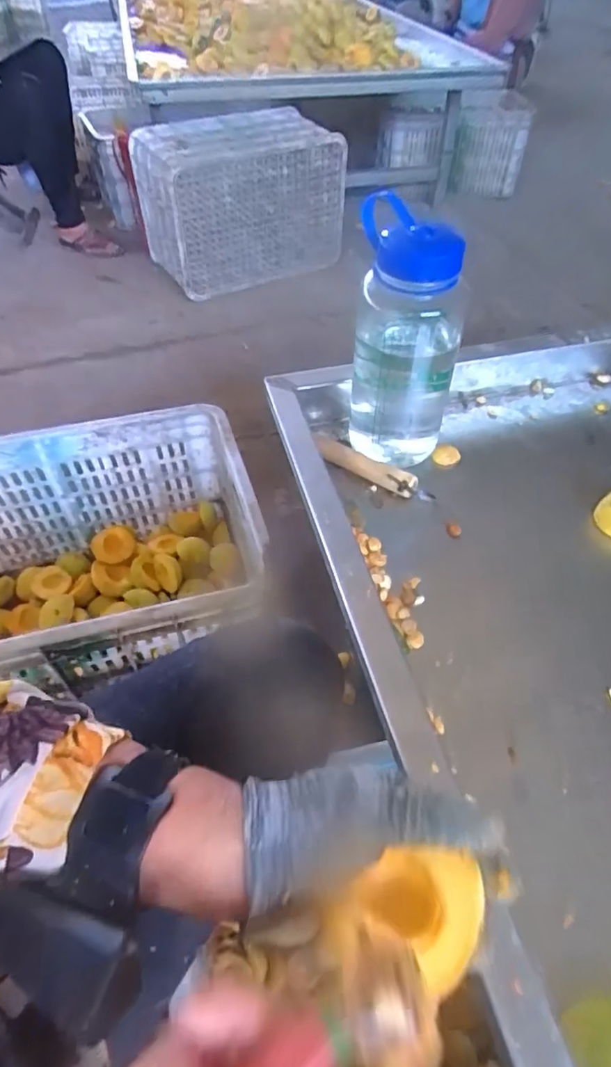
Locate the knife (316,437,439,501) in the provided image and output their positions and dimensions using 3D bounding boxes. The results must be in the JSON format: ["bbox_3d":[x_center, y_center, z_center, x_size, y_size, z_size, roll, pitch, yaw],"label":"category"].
[{"bbox_3d":[0.061,-0.065,0.528,0.135,0.016,0.020,30,56,23],"label":"knife"}]

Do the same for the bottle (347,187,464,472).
[{"bbox_3d":[0.093,-0.166,0.504,0.090,0.222,0.085,-4,50,-4],"label":"bottle"}]

